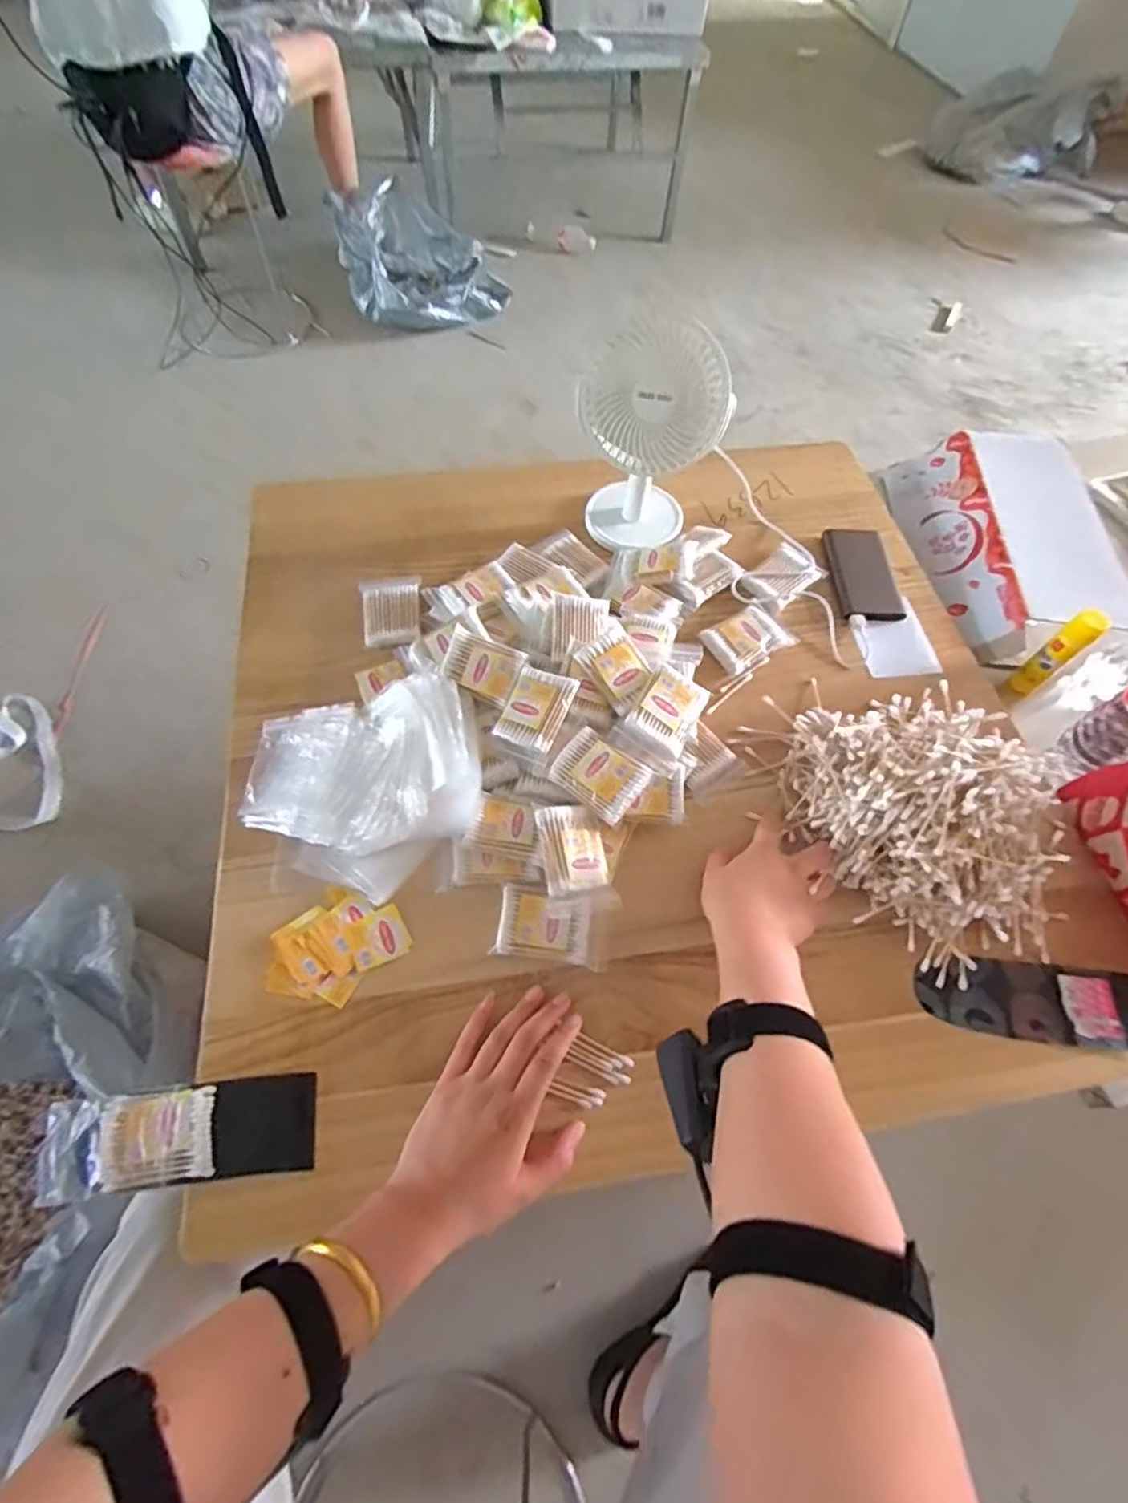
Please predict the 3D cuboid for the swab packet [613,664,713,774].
[{"bbox_3d":[0.092,-0.032,0.576,0.060,0.034,0.087,35,65,15],"label":"swab packet"}]

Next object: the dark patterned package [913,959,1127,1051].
[{"bbox_3d":[0.372,0.199,0.513,0.171,0.011,0.058,7,61,0],"label":"dark patterned package"}]

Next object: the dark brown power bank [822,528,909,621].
[{"bbox_3d":[0.341,-0.202,0.733,0.072,0.019,0.131,2,61,-2],"label":"dark brown power bank"}]

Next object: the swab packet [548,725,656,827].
[{"bbox_3d":[0.031,0.019,0.549,0.073,0.018,0.056,35,65,15],"label":"swab packet"}]

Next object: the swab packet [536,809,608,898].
[{"bbox_3d":[0.008,0.082,0.531,0.055,0.016,0.074,1,65,-23],"label":"swab packet"}]

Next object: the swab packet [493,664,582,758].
[{"bbox_3d":[-0.026,-0.038,0.571,0.057,0.009,0.072,23,80,21],"label":"swab packet"}]

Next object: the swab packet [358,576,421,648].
[{"bbox_3d":[-0.182,-0.149,0.676,0.060,0.007,0.087,-4,62,-5],"label":"swab packet"}]

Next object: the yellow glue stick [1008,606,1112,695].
[{"bbox_3d":[0.528,-0.106,0.689,0.024,0.114,0.030,-34,69,-19],"label":"yellow glue stick"}]

